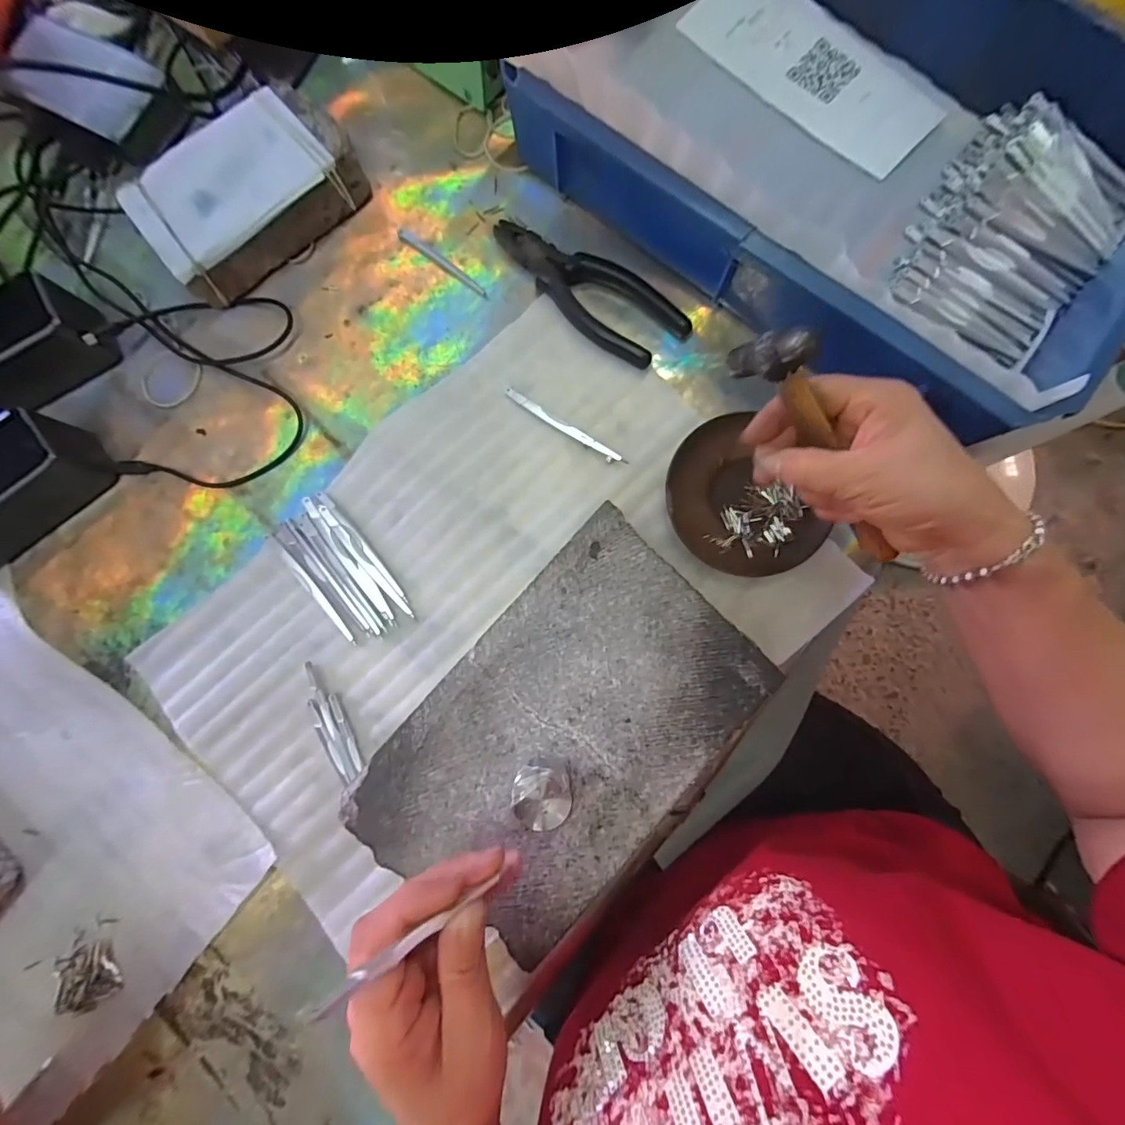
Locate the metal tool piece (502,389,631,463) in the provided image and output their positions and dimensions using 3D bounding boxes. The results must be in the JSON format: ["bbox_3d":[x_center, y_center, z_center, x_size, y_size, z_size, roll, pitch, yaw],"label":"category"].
[{"bbox_3d":[0.001,-0.102,0.363,0.106,0.005,0.008,34,86,5],"label":"metal tool piece"}]

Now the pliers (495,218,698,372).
[{"bbox_3d":[0.015,-0.207,0.366,0.164,0.017,0.053,35,86,6],"label":"pliers"}]

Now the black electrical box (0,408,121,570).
[{"bbox_3d":[-0.404,-0.051,0.345,0.128,0.054,0.056,-42,84,-3],"label":"black electrical box"}]

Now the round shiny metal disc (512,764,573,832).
[{"bbox_3d":[-0.011,0.130,0.272,0.031,0.026,0.029,0,84,2],"label":"round shiny metal disc"}]

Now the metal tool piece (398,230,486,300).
[{"bbox_3d":[-0.094,-0.237,0.379,0.089,0.004,0.009,36,86,6],"label":"metal tool piece"}]

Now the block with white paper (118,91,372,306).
[{"bbox_3d":[-0.239,-0.283,0.371,0.156,0.044,0.087,-40,84,-2],"label":"block with white paper"}]

